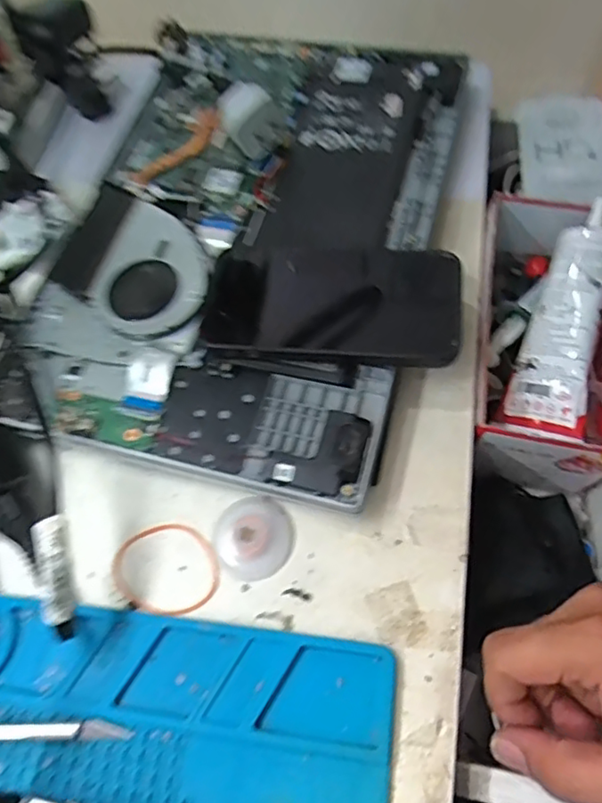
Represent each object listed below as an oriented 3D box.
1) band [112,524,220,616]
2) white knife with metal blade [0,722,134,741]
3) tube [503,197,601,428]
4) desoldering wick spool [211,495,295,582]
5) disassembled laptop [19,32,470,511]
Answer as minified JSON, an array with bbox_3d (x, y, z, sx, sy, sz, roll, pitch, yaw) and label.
[{"bbox_3d":[-0.073,0.091,0.334,0.060,0.004,0.049,29,70,20],"label":"band"},{"bbox_3d":[-0.151,0.161,0.295,0.137,0.008,0.007,-3,63,5],"label":"white knife with metal blade"},{"bbox_3d":[0.167,-0.058,0.378,0.039,0.028,0.144,17,84,10],"label":"tube"},{"bbox_3d":[-0.026,0.073,0.332,0.042,0.010,0.044,-3,63,5],"label":"desoldering wick spool"},{"bbox_3d":[-0.034,-0.132,0.407,0.235,0.026,0.367,11,64,12],"label":"disassembled laptop"}]

